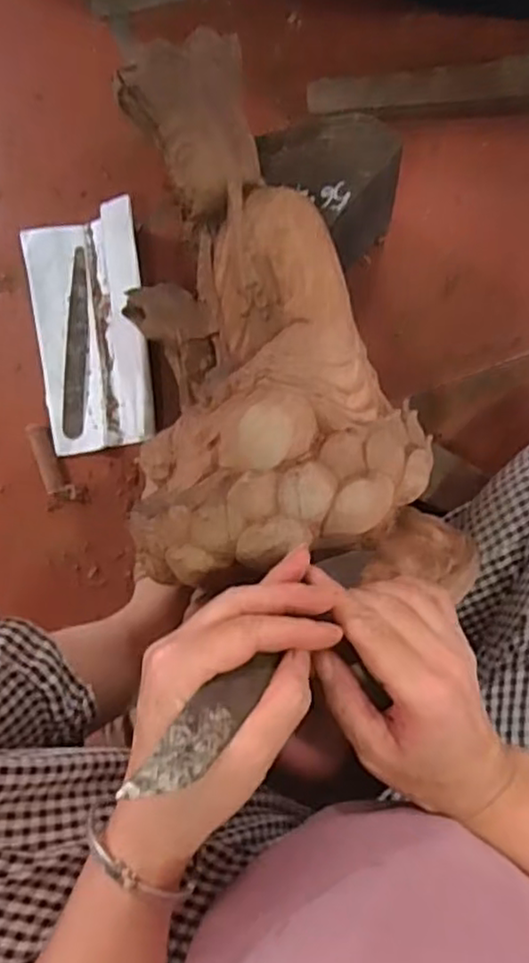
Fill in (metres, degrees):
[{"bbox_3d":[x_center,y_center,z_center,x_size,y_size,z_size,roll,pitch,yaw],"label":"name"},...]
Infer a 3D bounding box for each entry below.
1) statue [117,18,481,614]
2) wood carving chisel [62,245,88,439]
[{"bbox_3d":[-0.013,-0.090,0.447,0.178,0.116,0.348,-17,77,4],"label":"statue"},{"bbox_3d":[-0.174,-0.128,0.635,0.020,0.008,0.172,2,89,5],"label":"wood carving chisel"}]

